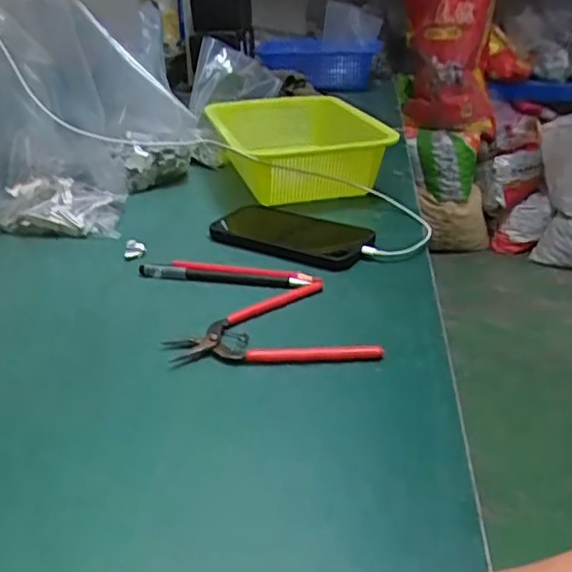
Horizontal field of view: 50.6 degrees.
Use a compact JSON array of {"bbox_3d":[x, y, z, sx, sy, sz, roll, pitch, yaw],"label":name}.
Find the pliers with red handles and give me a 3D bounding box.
[{"bbox_3d":[-0.009,0.025,0.477,0.152,0.011,0.114,0,28,0],"label":"pliers with red handles"}]

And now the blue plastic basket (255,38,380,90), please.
[{"bbox_3d":[0.062,-0.445,1.219,0.232,0.110,0.184,0,28,0],"label":"blue plastic basket"}]

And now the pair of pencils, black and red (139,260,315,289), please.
[{"bbox_3d":[-0.054,-0.012,0.542,0.154,0.012,0.019,5,28,9],"label":"pair of pencils, black and red"}]

